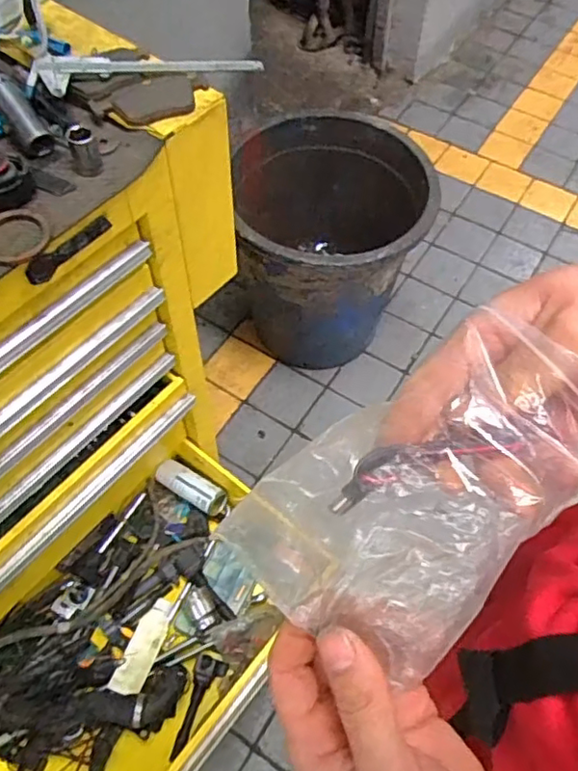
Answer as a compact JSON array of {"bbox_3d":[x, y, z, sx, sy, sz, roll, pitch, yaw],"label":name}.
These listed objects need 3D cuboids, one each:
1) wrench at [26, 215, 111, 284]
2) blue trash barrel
[{"bbox_3d":[-0.210,-0.132,0.587,0.007,0.028,0.098,34,64,18],"label":"wrench"},{"bbox_3d":[0.109,-0.320,1.505,0.435,0.485,0.468,0,59,0],"label":"blue trash barrel"}]

